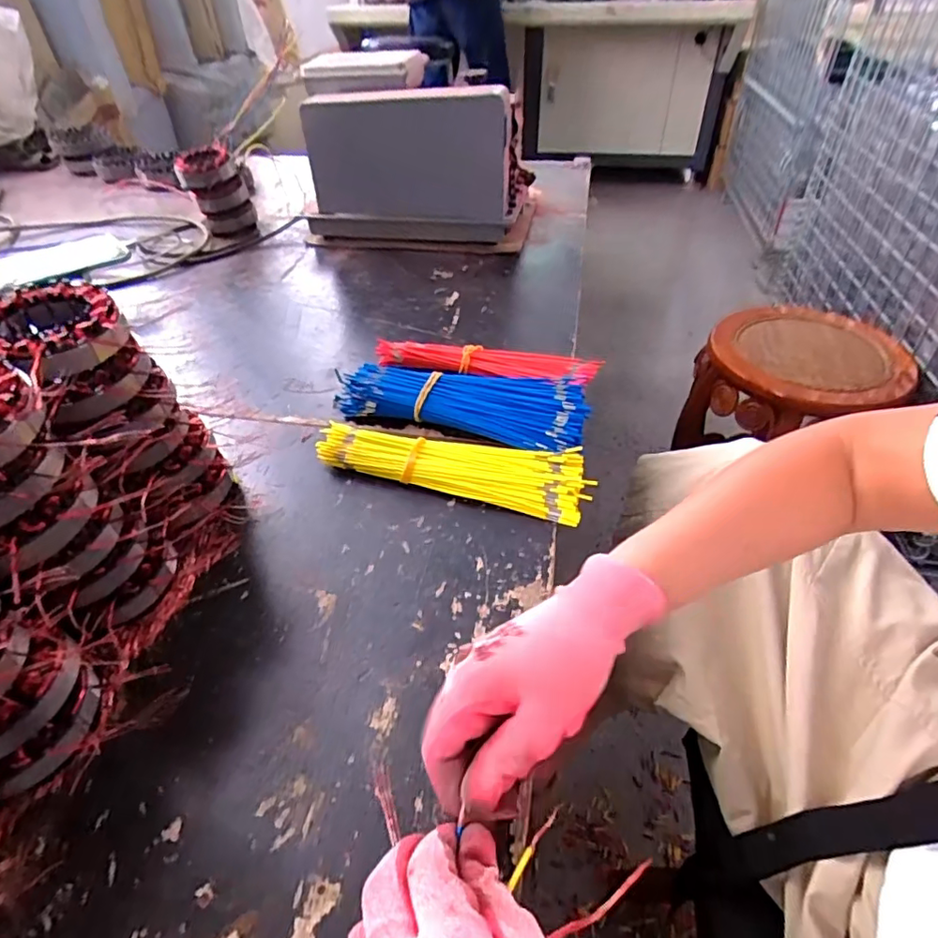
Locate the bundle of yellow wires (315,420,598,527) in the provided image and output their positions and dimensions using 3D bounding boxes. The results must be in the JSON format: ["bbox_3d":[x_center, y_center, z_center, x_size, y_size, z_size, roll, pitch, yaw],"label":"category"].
[{"bbox_3d":[-0.015,-0.005,0.518,0.243,0.025,0.068,12,45,15],"label":"bundle of yellow wires"}]

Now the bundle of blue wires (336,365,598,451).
[{"bbox_3d":[-0.009,-0.066,0.574,0.251,0.039,0.091,9,44,12],"label":"bundle of blue wires"}]

